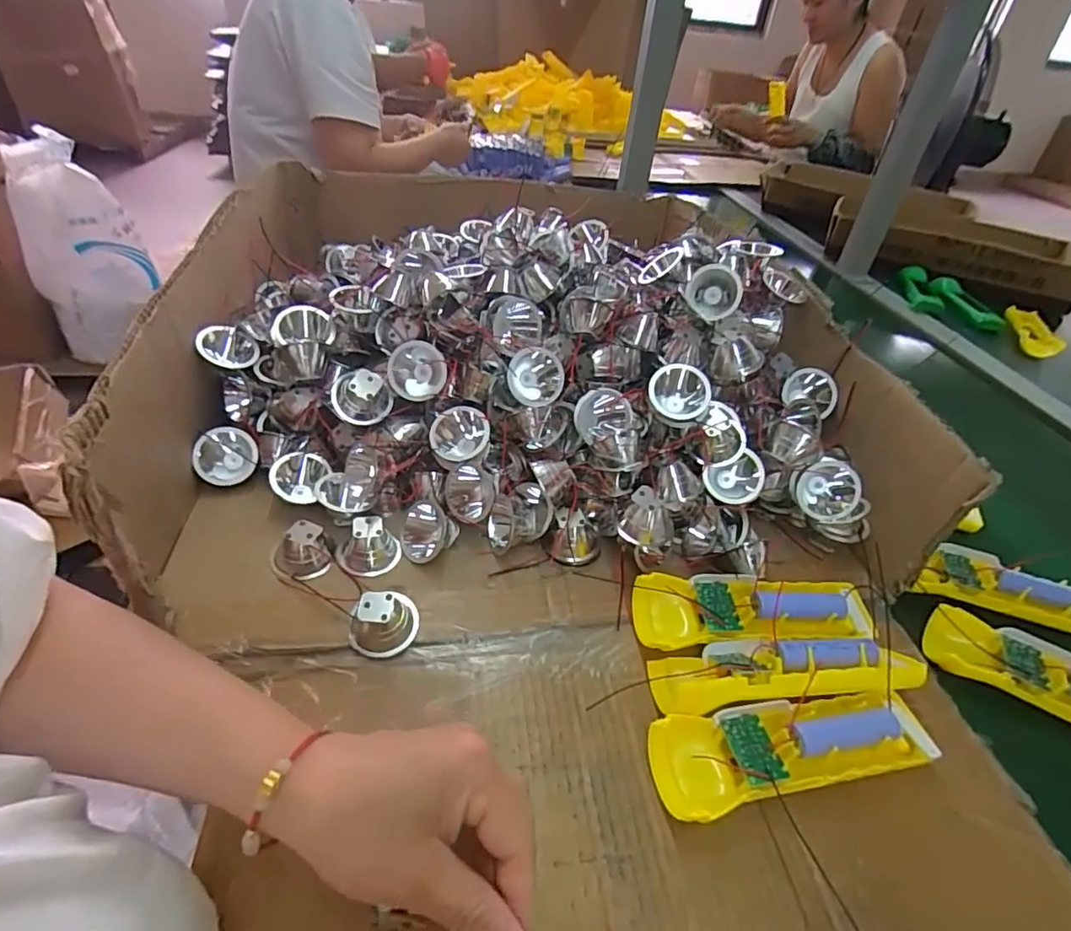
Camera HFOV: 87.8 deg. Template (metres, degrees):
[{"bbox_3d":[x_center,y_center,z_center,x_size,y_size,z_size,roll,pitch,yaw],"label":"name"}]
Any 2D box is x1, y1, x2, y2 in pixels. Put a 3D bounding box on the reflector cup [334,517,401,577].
[{"bbox_3d":[-0.121,0.057,0.398,0.042,0.031,0.035,-14,43,-22],"label":"reflector cup"}]

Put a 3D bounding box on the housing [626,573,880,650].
[{"bbox_3d":[0.146,0.100,0.383,0.156,0.030,0.045,1,40,-6],"label":"housing"}]

